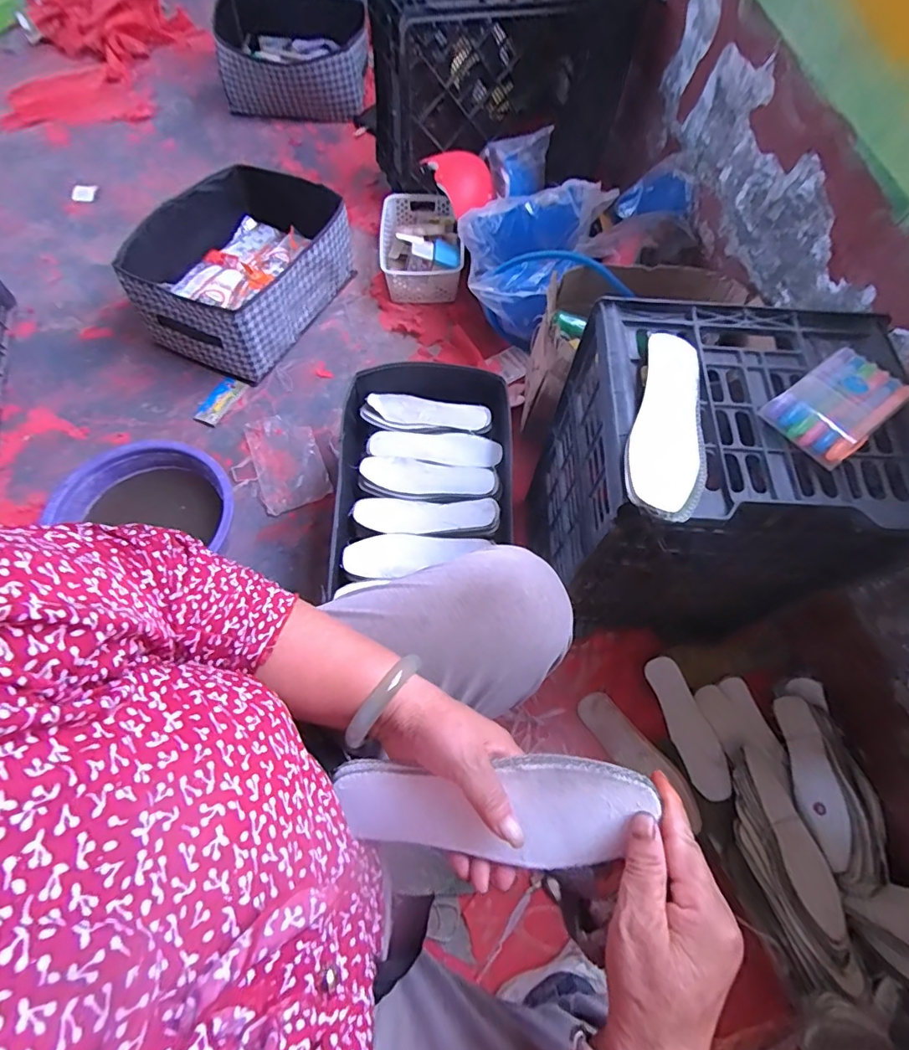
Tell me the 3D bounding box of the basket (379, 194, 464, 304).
[{"bbox_3d":[-0.086,-0.682,1.216,0.193,0.089,0.296,-6,65,-6],"label":"basket"}]

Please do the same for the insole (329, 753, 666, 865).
[{"bbox_3d":[0.021,0.190,0.330,0.205,0.010,0.067,-9,90,16],"label":"insole"}]

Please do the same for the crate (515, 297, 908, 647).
[{"bbox_3d":[0.303,-0.031,0.694,0.322,0.435,0.279,1,64,-2],"label":"crate"}]

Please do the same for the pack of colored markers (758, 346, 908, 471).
[{"bbox_3d":[0.387,-0.123,0.500,0.134,0.022,0.083,-34,71,-17],"label":"pack of colored markers"}]

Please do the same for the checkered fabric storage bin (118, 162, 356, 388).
[{"bbox_3d":[-0.453,-0.574,1.107,0.341,0.183,0.457,25,66,9],"label":"checkered fabric storage bin"}]

